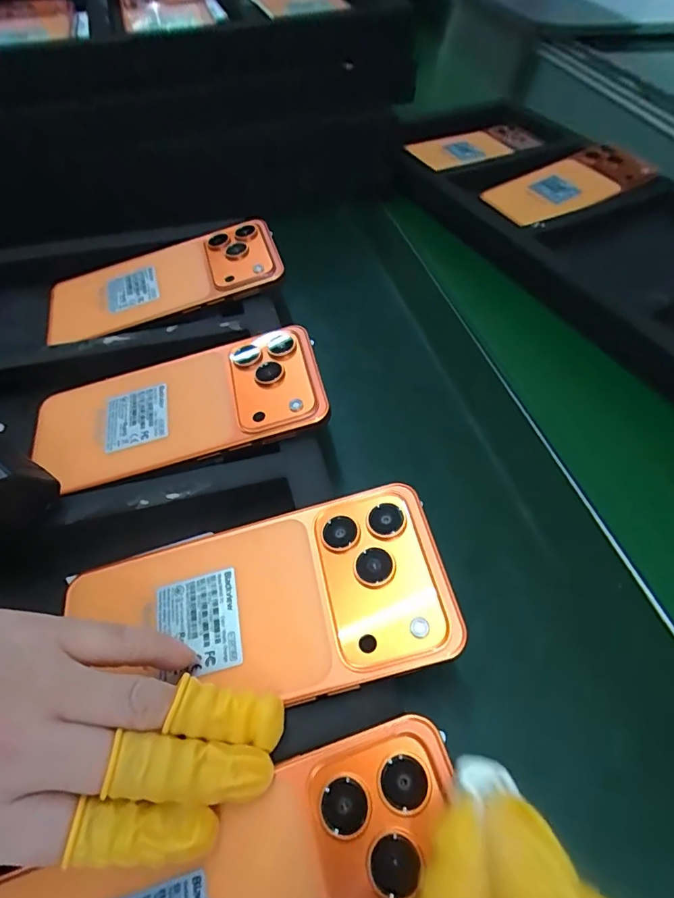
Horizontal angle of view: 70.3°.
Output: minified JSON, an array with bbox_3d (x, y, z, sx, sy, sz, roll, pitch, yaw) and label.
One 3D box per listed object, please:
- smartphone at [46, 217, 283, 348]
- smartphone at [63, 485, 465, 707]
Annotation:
[{"bbox_3d":[-0.119,-0.119,0.330,0.157,0.016,0.079,-18,55,-13],"label":"smartphone"},{"bbox_3d":[-0.033,0.066,0.198,0.154,0.006,0.073,-16,56,3],"label":"smartphone"}]

